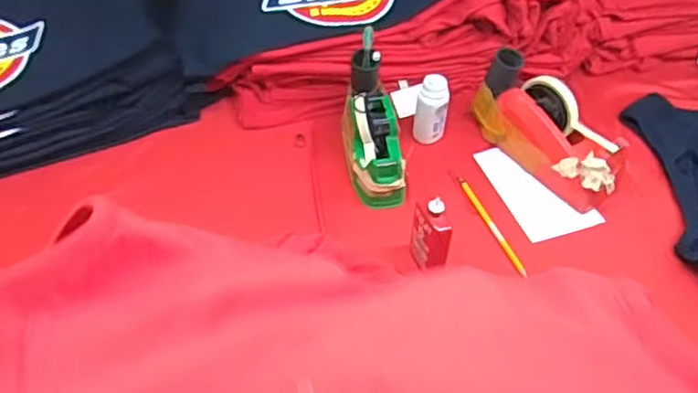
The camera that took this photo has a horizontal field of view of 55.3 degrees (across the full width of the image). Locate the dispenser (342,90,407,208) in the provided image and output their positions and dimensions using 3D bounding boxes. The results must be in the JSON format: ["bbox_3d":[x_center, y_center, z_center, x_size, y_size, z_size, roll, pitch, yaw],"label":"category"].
[{"bbox_3d":[0.035,-0.063,0.905,0.068,0.095,0.161,-8,74,-11],"label":"dispenser"}]

